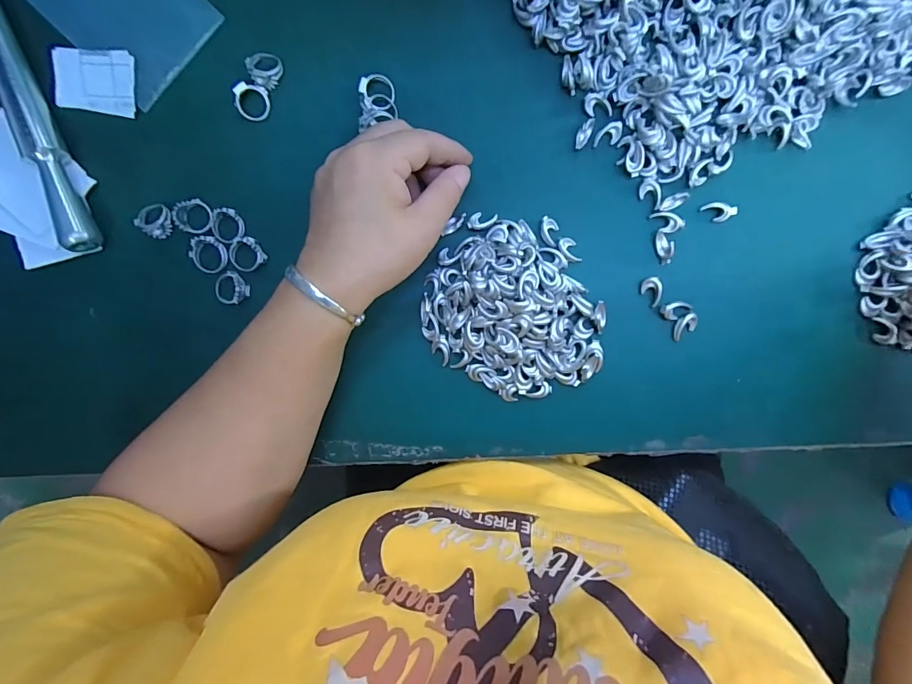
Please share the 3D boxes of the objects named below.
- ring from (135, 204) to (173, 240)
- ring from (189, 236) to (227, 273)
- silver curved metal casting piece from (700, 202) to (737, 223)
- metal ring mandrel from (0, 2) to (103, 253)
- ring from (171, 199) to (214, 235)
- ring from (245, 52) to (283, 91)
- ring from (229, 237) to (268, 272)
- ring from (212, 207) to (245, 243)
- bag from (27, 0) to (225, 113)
[{"bbox_3d":[-0.196,-0.080,0.279,0.020,0.014,0.020,0,96,2],"label":"ring"},{"bbox_3d":[-0.162,-0.057,0.279,0.020,0.008,0.023,-37,94,5],"label":"ring"},{"bbox_3d":[0.170,-0.083,0.273,0.022,0.004,0.012,-6,96,3],"label":"silver curved metal casting piece"},{"bbox_3d":[-0.276,-0.164,0.268,0.017,0.022,0.219,-19,95,4],"label":"metal ring mandrel"},{"bbox_3d":[-0.172,-0.083,0.279,0.021,0.010,0.020,0,96,2],"label":"ring"},{"bbox_3d":[-0.121,-0.173,0.269,0.022,0.006,0.021,0,96,2],"label":"ring"},{"bbox_3d":[-0.139,-0.057,0.281,0.021,0.008,0.021,0,96,2],"label":"ring"},{"bbox_3d":[-0.150,-0.077,0.279,0.020,0.009,0.021,0,96,2],"label":"ring"},{"bbox_3d":[-0.218,-0.220,0.271,0.121,0.004,0.077,44,96,-3],"label":"bag"}]

